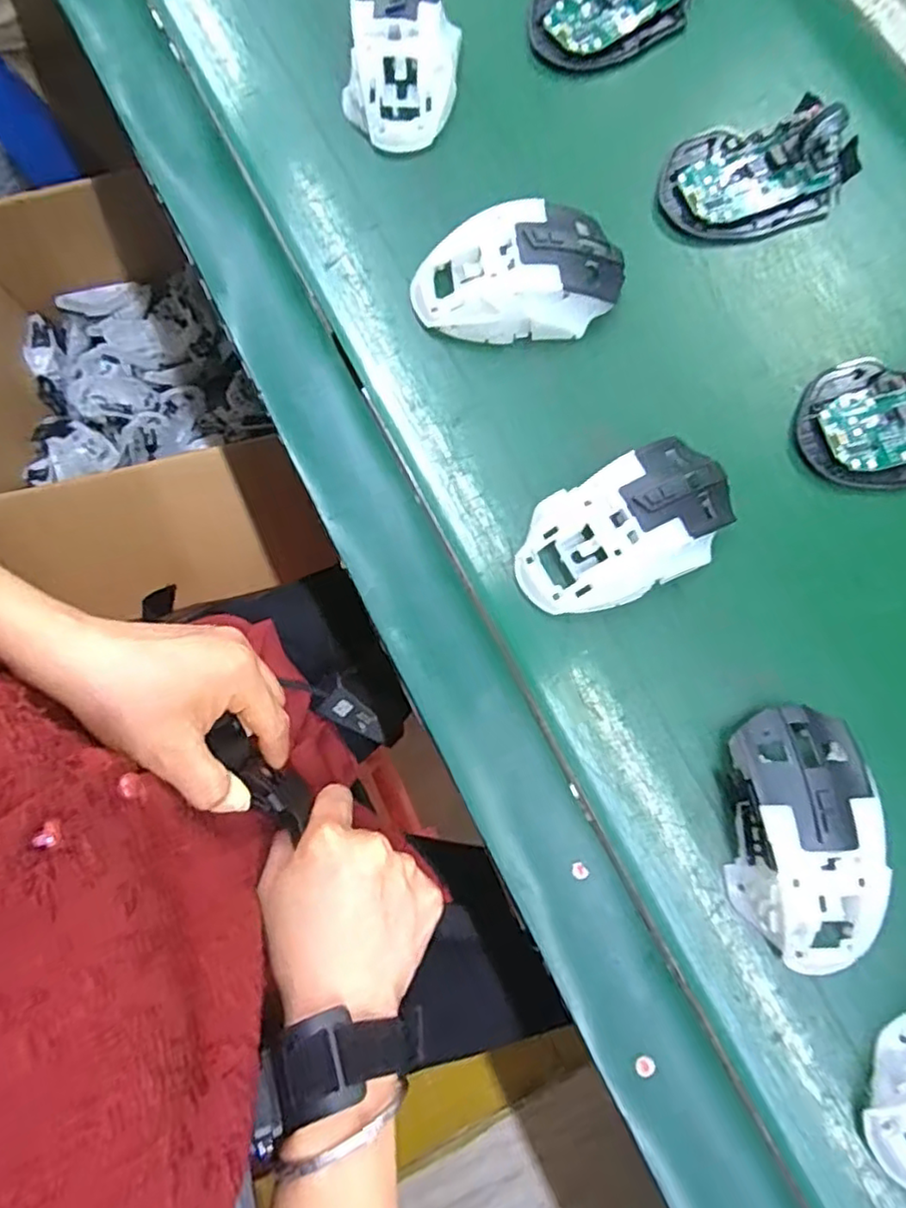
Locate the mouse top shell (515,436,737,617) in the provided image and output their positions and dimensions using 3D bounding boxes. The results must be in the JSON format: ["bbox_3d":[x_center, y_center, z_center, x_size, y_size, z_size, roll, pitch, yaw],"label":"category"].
[{"bbox_3d":[0.087,-0.038,0.324,0.116,0.037,0.065,-27,80,-5],"label":"mouse top shell"}]

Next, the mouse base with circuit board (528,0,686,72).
[{"bbox_3d":[0.105,-0.381,0.405,0.113,0.024,0.068,-28,80,-5],"label":"mouse base with circuit board"}]

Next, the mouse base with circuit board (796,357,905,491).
[{"bbox_3d":[0.245,-0.102,0.342,0.108,0.028,0.073,-11,79,-2],"label":"mouse base with circuit board"}]

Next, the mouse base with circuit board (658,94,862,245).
[{"bbox_3d":[0.182,-0.256,0.378,0.114,0.027,0.073,-12,79,-2],"label":"mouse base with circuit board"}]

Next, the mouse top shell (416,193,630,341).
[{"bbox_3d":[0.036,-0.182,0.354,0.115,0.036,0.072,-16,79,-3],"label":"mouse top shell"}]

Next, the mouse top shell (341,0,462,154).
[{"bbox_3d":[-0.032,-0.318,0.384,0.068,0.036,0.084,2,78,1],"label":"mouse top shell"}]

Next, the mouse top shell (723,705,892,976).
[{"bbox_3d":[0.161,0.106,0.293,0.061,0.037,0.114,-4,78,-1],"label":"mouse top shell"}]

